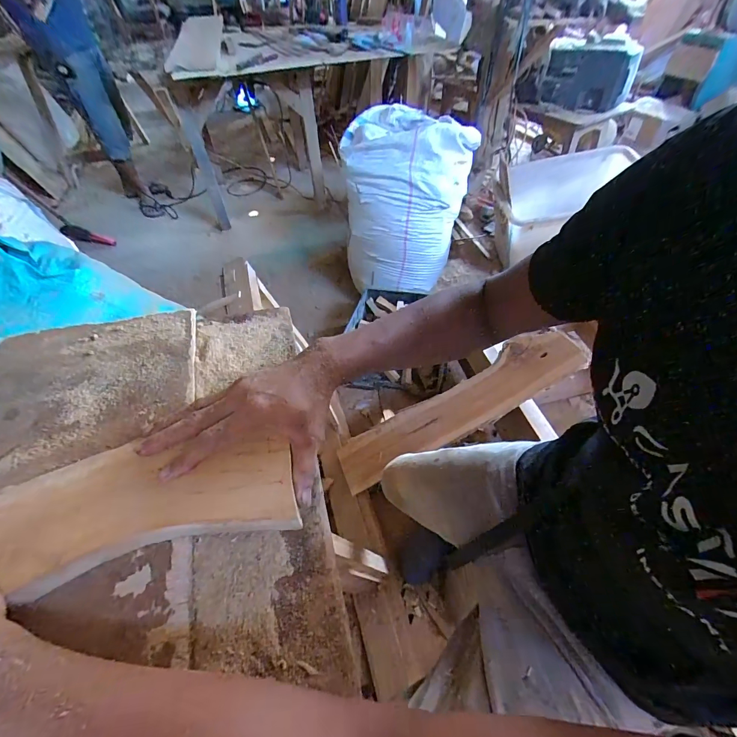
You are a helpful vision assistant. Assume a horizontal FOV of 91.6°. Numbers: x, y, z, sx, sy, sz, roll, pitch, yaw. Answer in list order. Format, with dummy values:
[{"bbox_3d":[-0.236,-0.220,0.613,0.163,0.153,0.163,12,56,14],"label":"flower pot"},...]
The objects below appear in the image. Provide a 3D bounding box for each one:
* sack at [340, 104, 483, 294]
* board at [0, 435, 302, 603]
[{"bbox_3d":[0.152,-0.656,1.472,0.487,0.596,0.319,-5,51,-4],"label":"sack"},{"bbox_3d":[-0.190,0.117,0.311,0.248,0.027,0.100,-8,52,-5],"label":"board"}]

